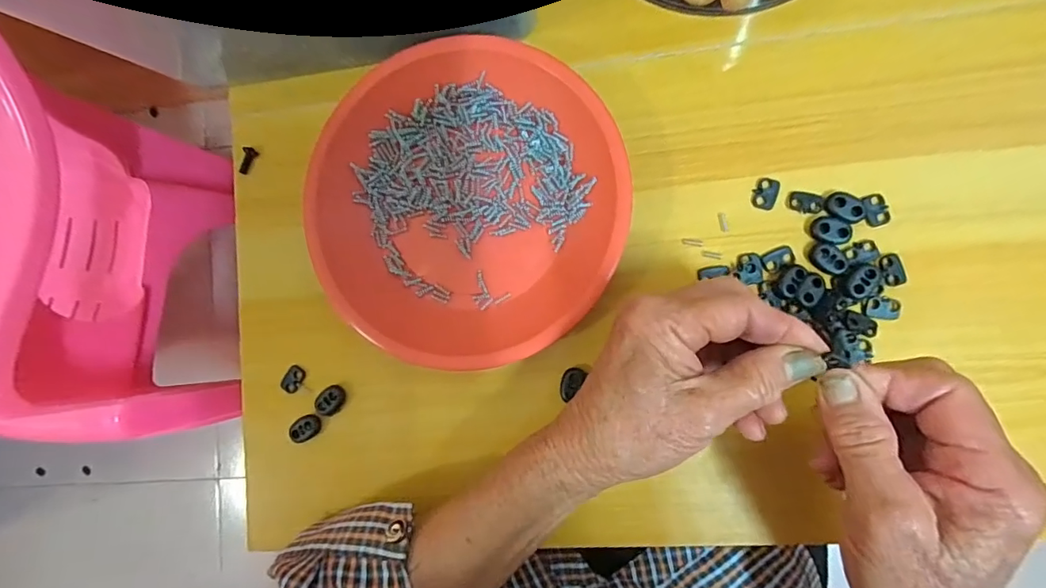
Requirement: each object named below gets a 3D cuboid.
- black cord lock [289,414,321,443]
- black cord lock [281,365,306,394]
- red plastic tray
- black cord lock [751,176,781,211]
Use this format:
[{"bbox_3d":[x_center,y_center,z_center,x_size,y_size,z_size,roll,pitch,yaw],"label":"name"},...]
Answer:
[{"bbox_3d":[-0.141,0.087,0.319,0.019,0.006,0.014,-37,84,5],"label":"black cord lock"},{"bbox_3d":[-0.151,0.056,0.324,0.011,0.005,0.017,24,91,7],"label":"black cord lock"},{"bbox_3d":[-0.036,-0.056,0.303,0.184,0.024,0.195,-29,85,5],"label":"red plastic tray"},{"bbox_3d":[0.144,-0.060,0.291,0.014,0.004,0.018,17,90,7],"label":"black cord lock"}]

